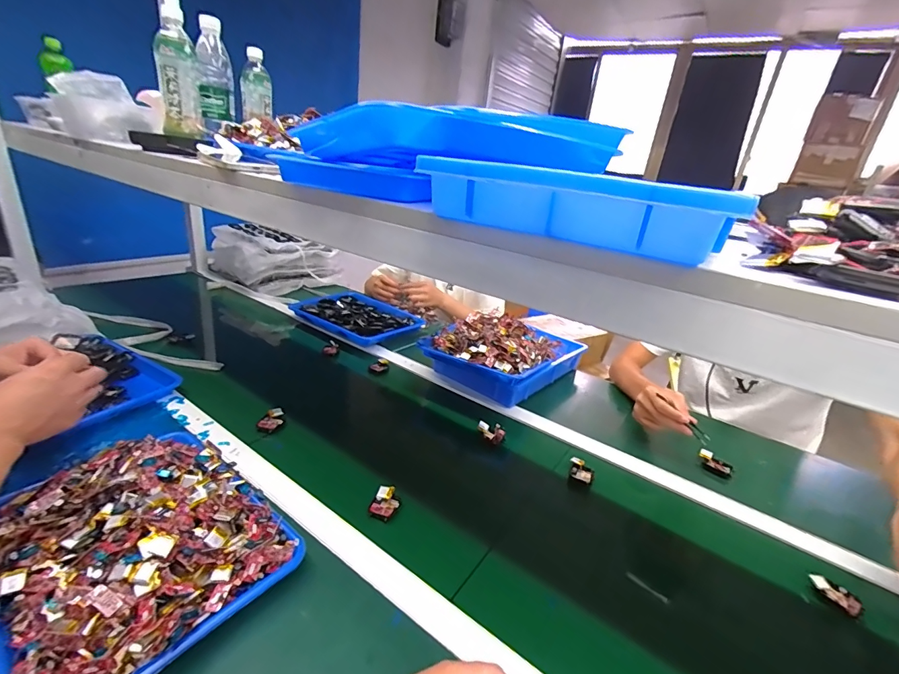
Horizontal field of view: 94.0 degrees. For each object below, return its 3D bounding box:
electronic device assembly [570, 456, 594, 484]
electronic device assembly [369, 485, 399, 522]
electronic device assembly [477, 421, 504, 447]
[{"bbox_3d":[0.226,0.227,0.717,0.037,0.015,0.046,12,24,12],"label":"electronic device assembly"},{"bbox_3d":[-0.091,0.235,0.596,0.034,0.015,0.049,11,23,9],"label":"electronic device assembly"},{"bbox_3d":[0.077,0.178,0.781,0.050,0.028,0.028,20,26,27],"label":"electronic device assembly"}]

